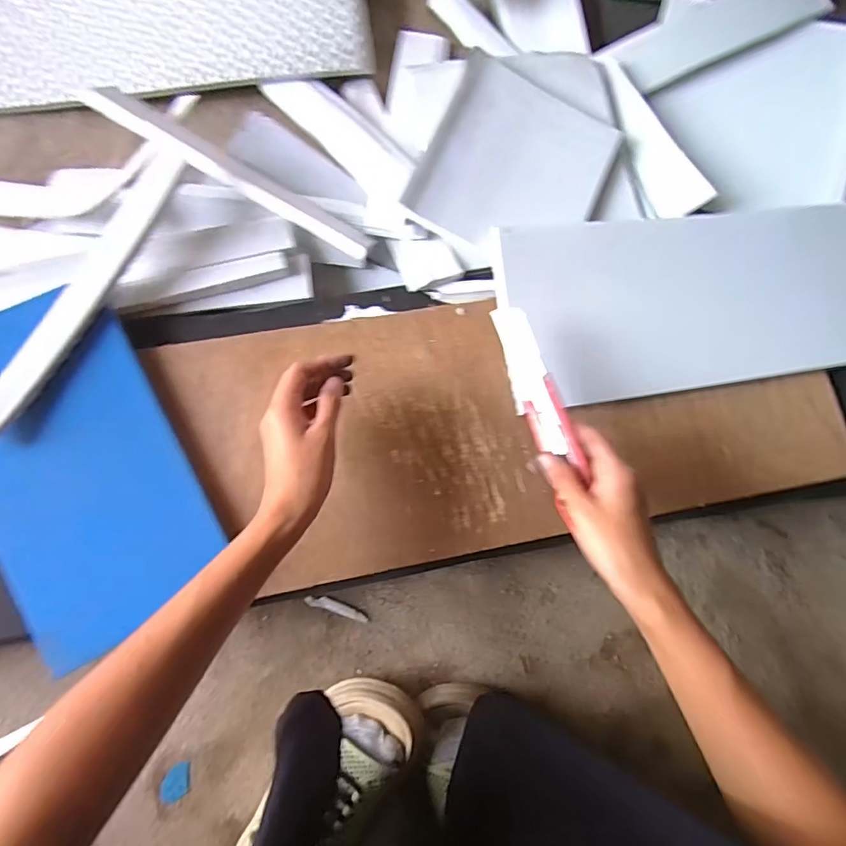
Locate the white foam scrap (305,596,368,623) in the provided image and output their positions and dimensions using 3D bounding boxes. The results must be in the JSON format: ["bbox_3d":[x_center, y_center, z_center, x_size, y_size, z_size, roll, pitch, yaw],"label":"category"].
[{"bbox_3d":[-0.086,0.186,0.510,0.064,0.004,0.012,18,82,-3],"label":"white foam scrap"}]

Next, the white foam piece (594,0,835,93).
[{"bbox_3d":[0.320,-0.431,0.556,0.218,0.015,0.075,-19,86,9],"label":"white foam piece"}]

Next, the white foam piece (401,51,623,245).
[{"bbox_3d":[0.087,-0.242,0.489,0.164,0.023,0.169,26,82,-2],"label":"white foam piece"}]

